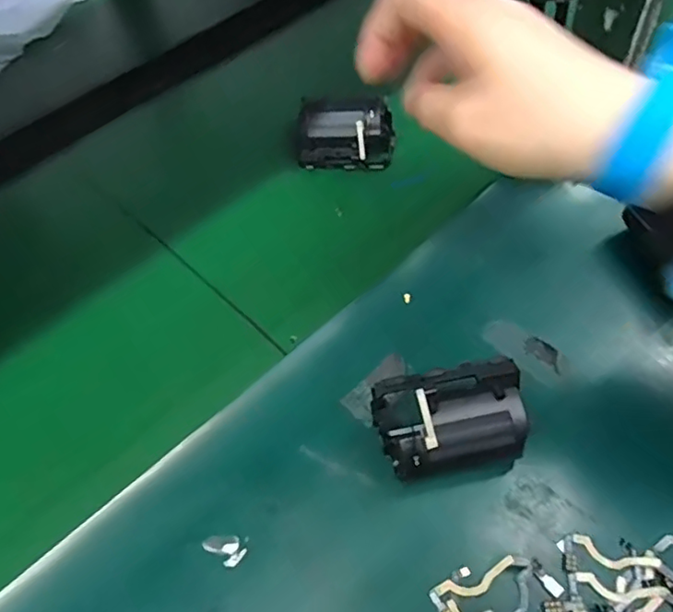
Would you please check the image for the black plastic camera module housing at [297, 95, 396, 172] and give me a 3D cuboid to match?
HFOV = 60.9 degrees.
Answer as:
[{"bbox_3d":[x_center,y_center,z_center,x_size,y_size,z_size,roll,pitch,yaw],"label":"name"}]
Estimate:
[{"bbox_3d":[0.007,-0.127,0.423,0.071,0.043,0.036,5,56,9],"label":"black plastic camera module housing"}]

